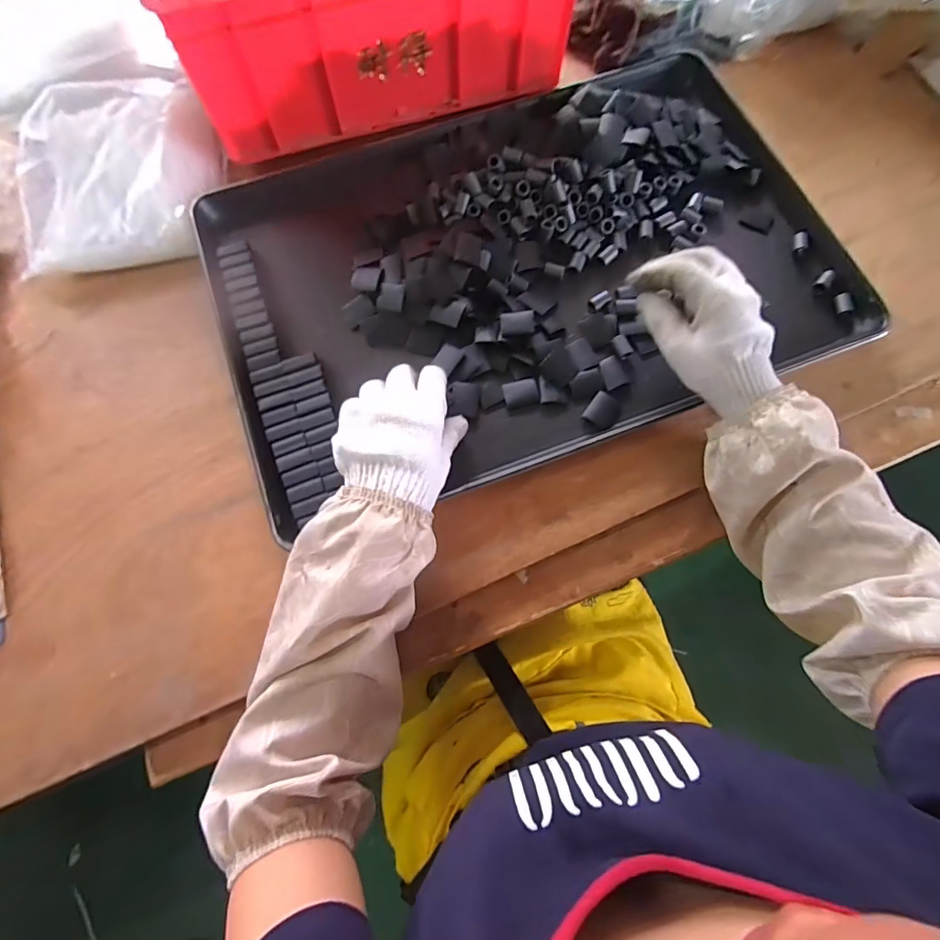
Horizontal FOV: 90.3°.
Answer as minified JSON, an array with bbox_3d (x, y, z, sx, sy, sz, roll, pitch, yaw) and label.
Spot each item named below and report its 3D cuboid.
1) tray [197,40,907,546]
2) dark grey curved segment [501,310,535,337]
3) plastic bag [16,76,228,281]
[{"bbox_3d":[0.051,-0.208,0.471,0.588,0.043,0.396,-19,73,-5],"label":"tray"},{"bbox_3d":[0.046,-0.140,0.448,0.031,0.011,0.021,-2,73,1],"label":"dark grey curved segment"},{"bbox_3d":[-0.368,-0.312,0.493,0.193,0.070,0.198,-11,73,-2],"label":"plastic bag"}]

